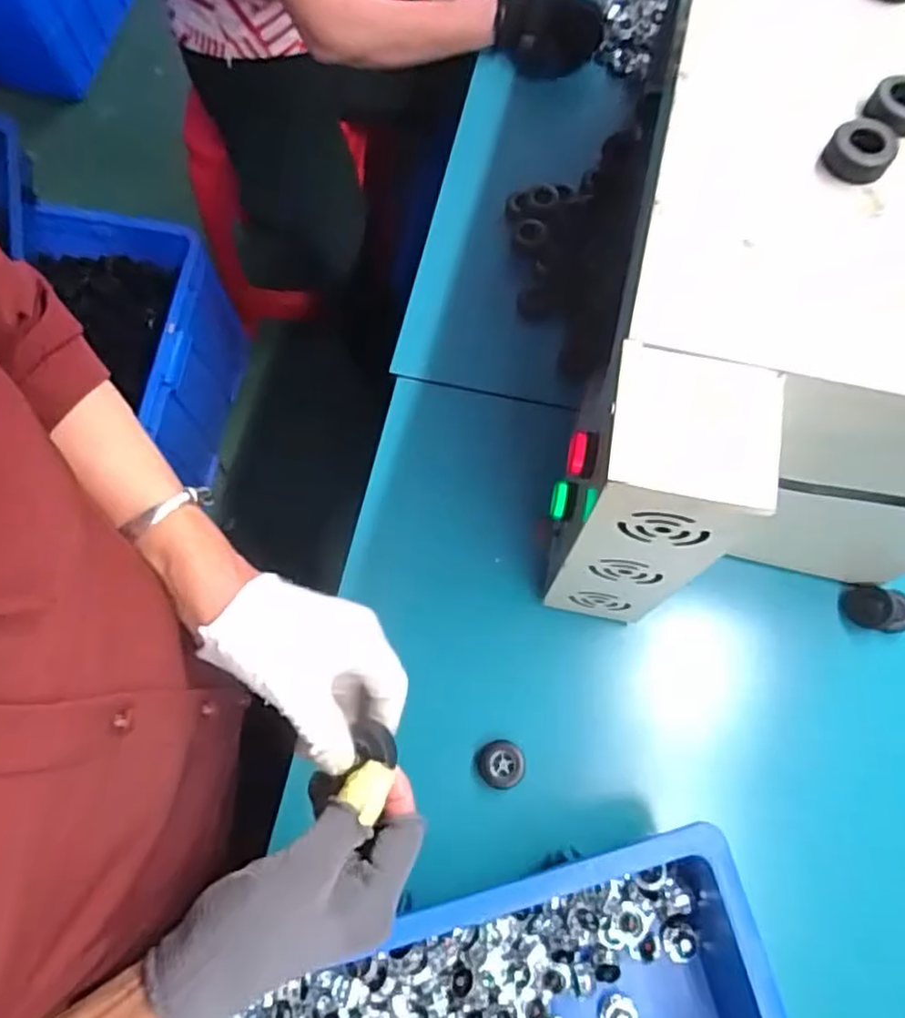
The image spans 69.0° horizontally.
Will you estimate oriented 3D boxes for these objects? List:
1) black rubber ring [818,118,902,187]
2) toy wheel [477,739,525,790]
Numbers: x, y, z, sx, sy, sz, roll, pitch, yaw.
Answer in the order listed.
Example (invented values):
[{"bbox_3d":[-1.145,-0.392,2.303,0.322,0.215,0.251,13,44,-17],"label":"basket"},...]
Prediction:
[{"bbox_3d":[0.247,-0.216,0.399,0.037,0.016,0.041,31,74,10],"label":"black rubber ring"},{"bbox_3d":[0.040,0.213,0.550,0.038,0.014,0.038,0,71,0],"label":"toy wheel"}]

